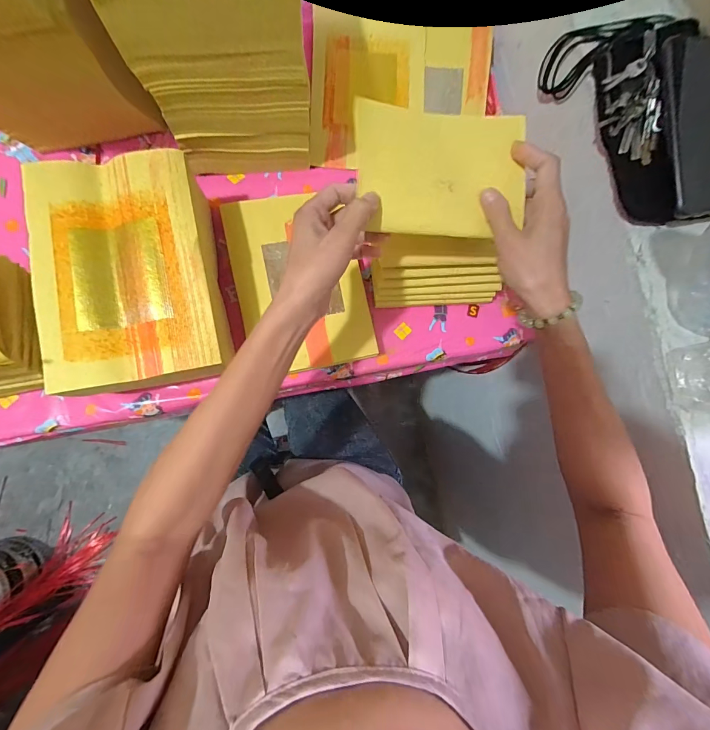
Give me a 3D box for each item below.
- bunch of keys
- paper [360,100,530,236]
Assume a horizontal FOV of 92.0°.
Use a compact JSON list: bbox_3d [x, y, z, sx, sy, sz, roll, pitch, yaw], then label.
[{"bbox_3d":[0.290,-0.273,0.361,0.049,0.026,0.115,-9,99,-7],"label":"bunch of keys"},{"bbox_3d":[0.079,-0.178,0.314,0.155,0.014,0.113,0,89,-11],"label":"paper"}]

